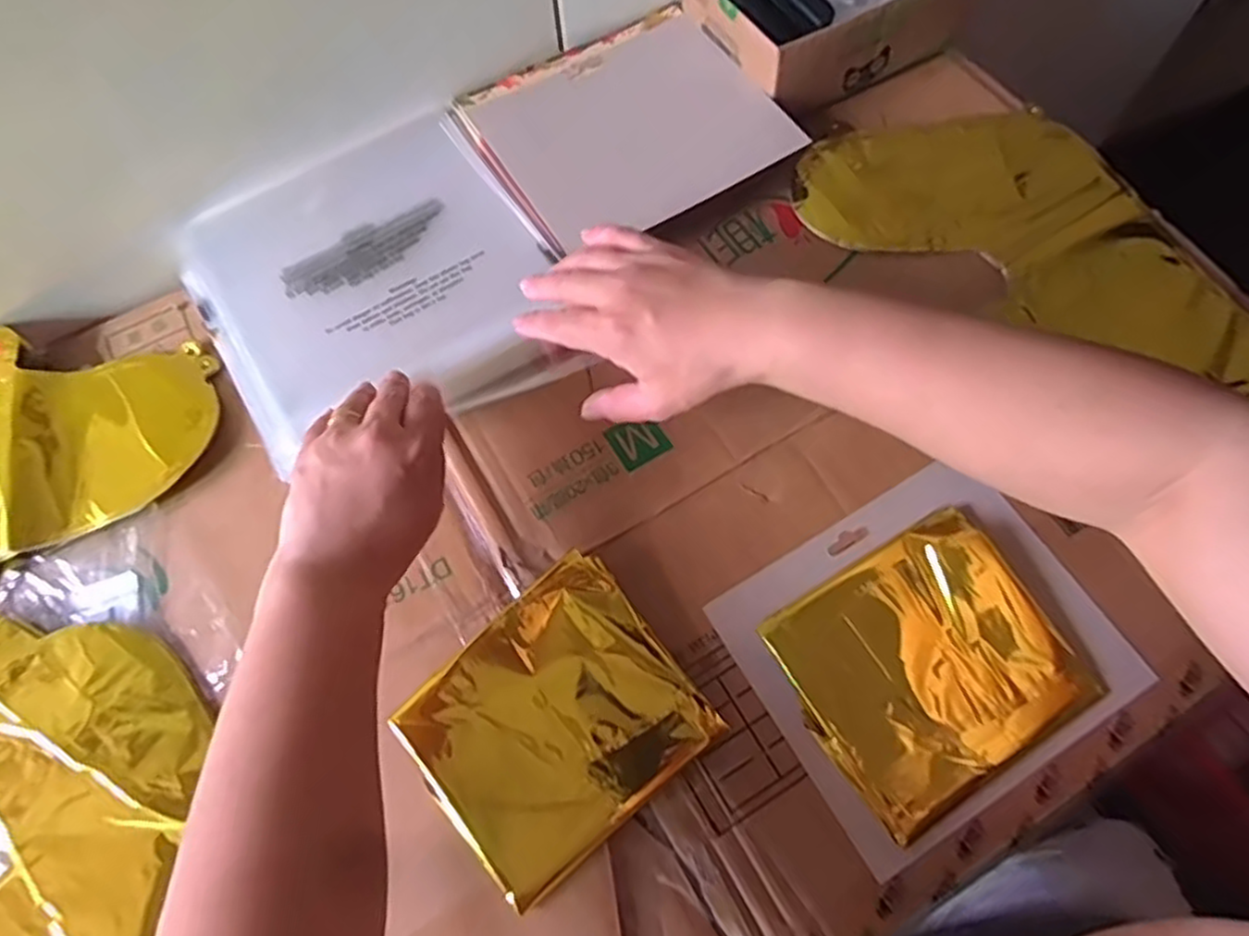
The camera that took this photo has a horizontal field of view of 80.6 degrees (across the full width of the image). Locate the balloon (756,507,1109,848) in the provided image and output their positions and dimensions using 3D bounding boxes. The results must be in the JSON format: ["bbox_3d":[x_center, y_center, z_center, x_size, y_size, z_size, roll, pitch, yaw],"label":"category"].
[{"bbox_3d":[0.167,0.105,0.404,0.145,0.016,0.126,-30,69,-10],"label":"balloon"}]

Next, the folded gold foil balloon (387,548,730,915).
[{"bbox_3d":[-0.037,0.133,0.390,0.138,0.028,0.119,-38,71,-12],"label":"folded gold foil balloon"}]

